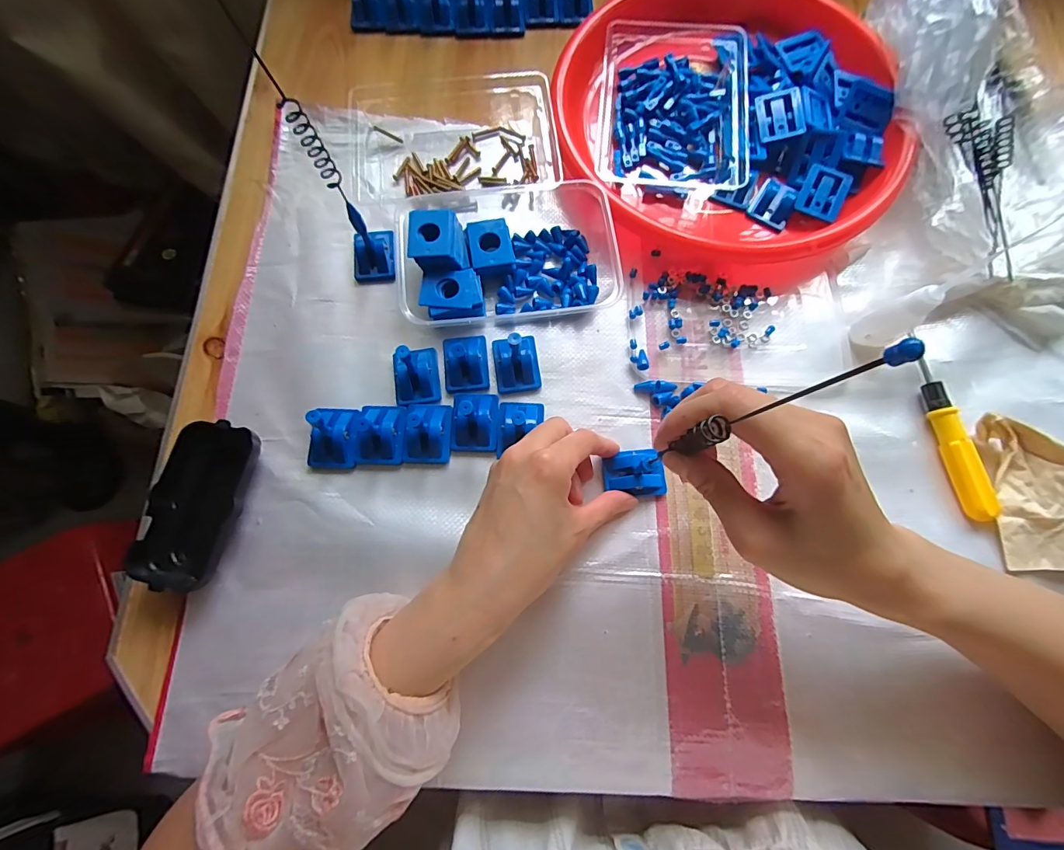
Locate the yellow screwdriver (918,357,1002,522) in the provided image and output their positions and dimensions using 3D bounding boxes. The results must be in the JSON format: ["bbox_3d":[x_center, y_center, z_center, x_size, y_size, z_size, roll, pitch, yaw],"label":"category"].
[{"bbox_3d":[0.301,-0.001,0.326,0.012,0.017,0.138,-9,75,-2],"label":"yellow screwdriver"}]

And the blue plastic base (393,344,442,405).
[{"bbox_3d":[-0.090,-0.042,0.332,0.034,0.044,0.043,-10,75,-2],"label":"blue plastic base"}]

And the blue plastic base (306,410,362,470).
[{"bbox_3d":[-0.146,0.005,0.318,0.034,0.042,0.044,3,75,1],"label":"blue plastic base"}]

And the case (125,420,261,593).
[{"bbox_3d":[-0.232,0.055,0.314,0.060,0.026,0.110,9,75,3],"label":"case"}]

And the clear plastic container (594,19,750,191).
[{"bbox_3d":[0.123,-0.279,0.393,0.128,0.034,0.167,6,75,2],"label":"clear plastic container"}]

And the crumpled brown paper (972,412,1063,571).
[{"bbox_3d":[0.363,0.046,0.307,0.082,0.030,0.100,1,75,1],"label":"crumpled brown paper"}]

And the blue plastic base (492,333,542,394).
[{"bbox_3d":[-0.012,-0.050,0.344,0.034,0.022,0.044,-8,75,-1],"label":"blue plastic base"}]

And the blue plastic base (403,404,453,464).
[{"bbox_3d":[-0.077,0.005,0.332,0.034,0.015,0.044,0,75,1],"label":"blue plastic base"}]

